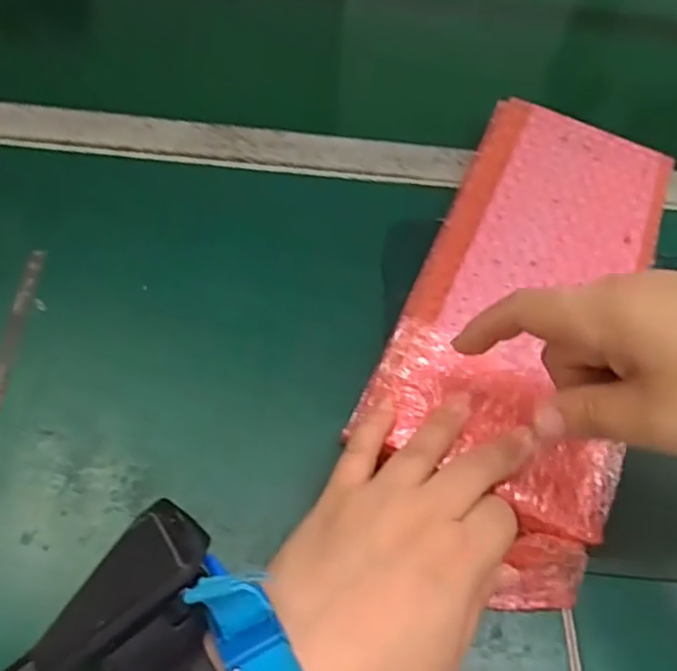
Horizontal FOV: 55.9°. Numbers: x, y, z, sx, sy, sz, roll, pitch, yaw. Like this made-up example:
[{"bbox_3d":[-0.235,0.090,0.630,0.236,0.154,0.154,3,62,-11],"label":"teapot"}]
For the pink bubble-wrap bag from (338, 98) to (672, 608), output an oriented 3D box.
[{"bbox_3d":[0.108,-0.021,0.362,0.134,0.024,0.311,18,59,6],"label":"pink bubble-wrap bag"}]

